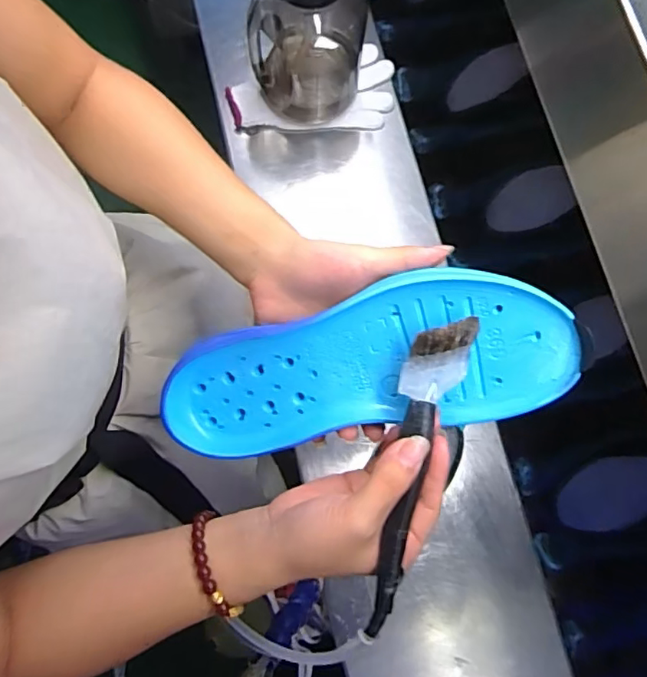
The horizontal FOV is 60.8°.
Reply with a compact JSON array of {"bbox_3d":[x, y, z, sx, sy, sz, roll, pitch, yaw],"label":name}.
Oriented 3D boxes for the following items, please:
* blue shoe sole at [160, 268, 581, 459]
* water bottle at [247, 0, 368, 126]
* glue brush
[{"bbox_3d":[0.022,0.018,0.338,0.240,0.038,0.088,-13,97,12],"label":"blue shoe sole"},{"bbox_3d":[-0.017,-0.365,0.631,0.131,0.214,0.134,6,77,0],"label":"water bottle"},{"bbox_3d":[0.050,0.073,0.305,0.032,0.023,0.173,13,83,1],"label":"glue brush"}]

